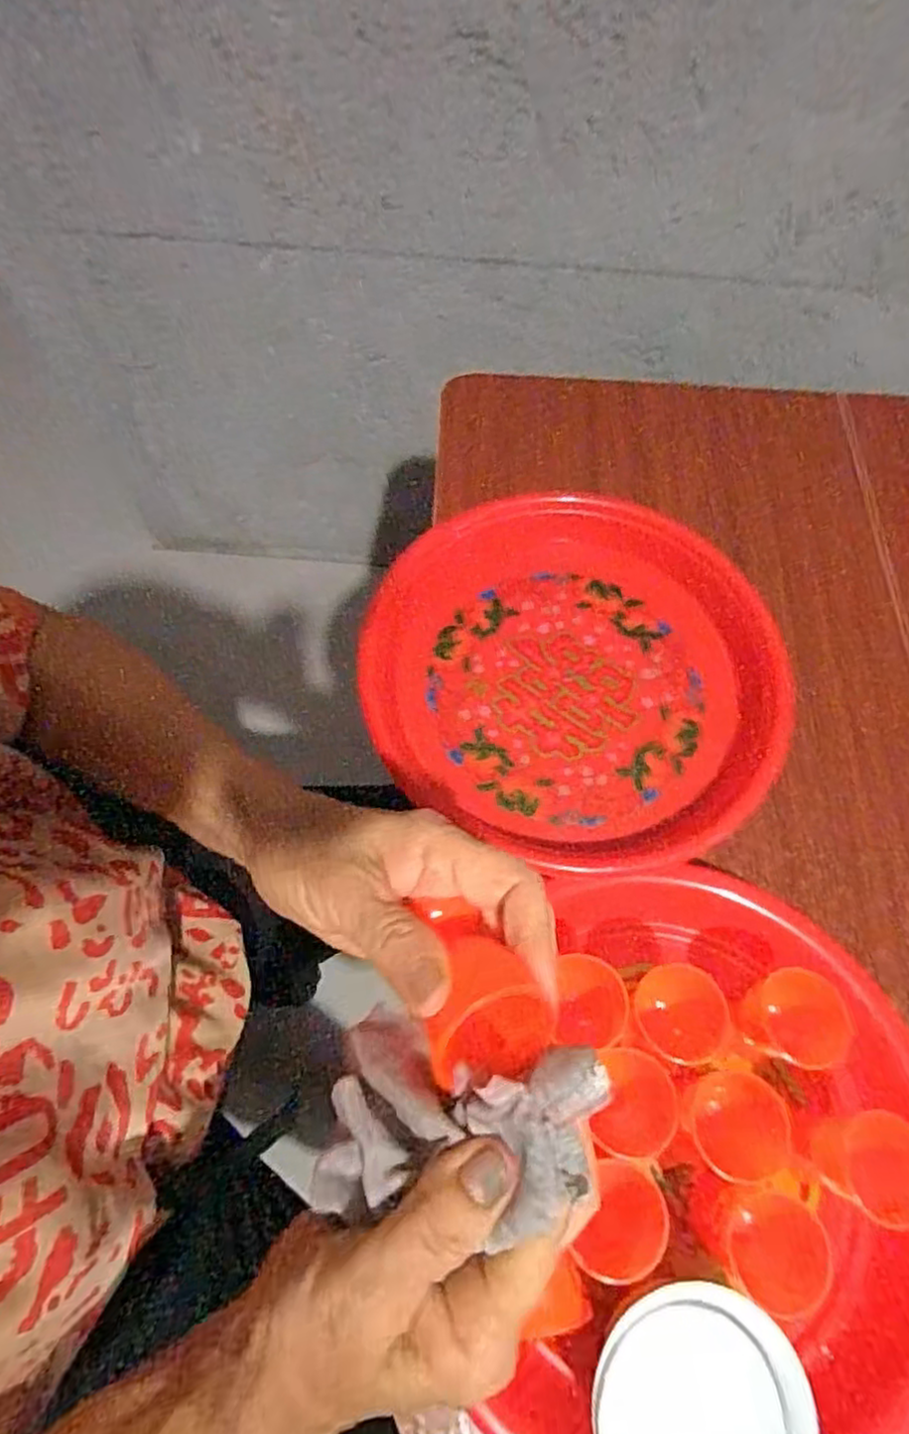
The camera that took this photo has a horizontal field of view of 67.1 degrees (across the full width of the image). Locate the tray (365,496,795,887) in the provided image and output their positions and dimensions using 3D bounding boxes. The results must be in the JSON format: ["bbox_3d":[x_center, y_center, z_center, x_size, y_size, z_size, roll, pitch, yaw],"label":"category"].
[{"bbox_3d":[0.077,-0.036,0.428,0.244,0.029,0.249,30,69,9],"label":"tray"}]

